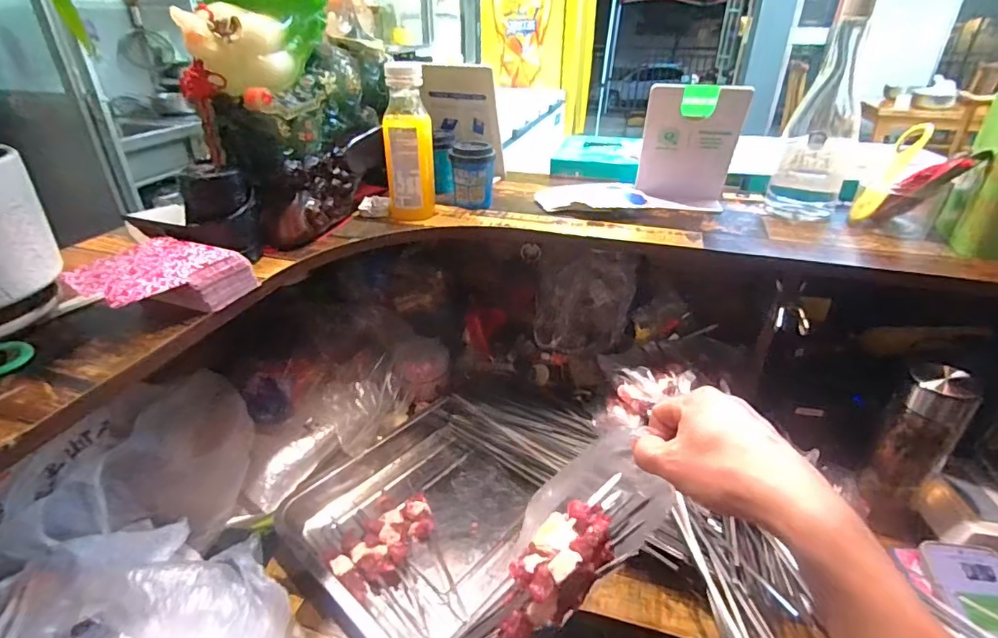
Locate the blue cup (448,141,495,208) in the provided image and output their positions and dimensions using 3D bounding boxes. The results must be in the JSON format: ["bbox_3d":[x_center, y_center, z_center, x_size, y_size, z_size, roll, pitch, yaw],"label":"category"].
[{"bbox_3d":[-0.034,-0.184,0.660,0.055,0.072,0.047,-5,31,-9],"label":"blue cup"}]

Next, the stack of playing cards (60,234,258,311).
[{"bbox_3d":[-0.286,-0.034,0.440,0.099,0.040,0.109,16,34,24],"label":"stack of playing cards"}]

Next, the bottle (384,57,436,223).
[{"bbox_3d":[-0.104,-0.204,0.596,0.053,0.165,0.048,-3,31,-6],"label":"bottle"}]

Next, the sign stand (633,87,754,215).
[{"bbox_3d":[0.239,-0.212,0.644,0.114,0.145,0.053,5,31,7],"label":"sign stand"}]

